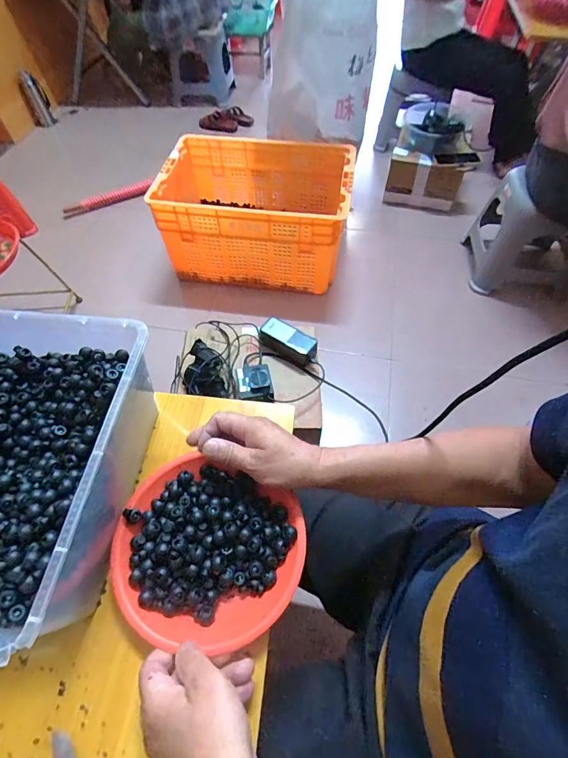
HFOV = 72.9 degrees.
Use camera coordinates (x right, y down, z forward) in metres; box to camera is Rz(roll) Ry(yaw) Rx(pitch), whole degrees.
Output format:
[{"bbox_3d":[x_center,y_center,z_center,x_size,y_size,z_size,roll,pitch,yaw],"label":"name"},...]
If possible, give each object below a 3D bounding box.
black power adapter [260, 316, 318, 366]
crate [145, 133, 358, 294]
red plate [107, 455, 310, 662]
[{"bbox_3d":[0.008,-0.087,0.877,0.136,0.047,0.059,25,62,16],"label":"black power adapter"},{"bbox_3d":[-0.094,-0.560,1.301,0.605,0.284,0.398,7,58,6],"label":"crate"},{"bbox_3d":[-0.079,0.177,0.398,0.188,0.031,0.167,17,60,12],"label":"red plate"}]

